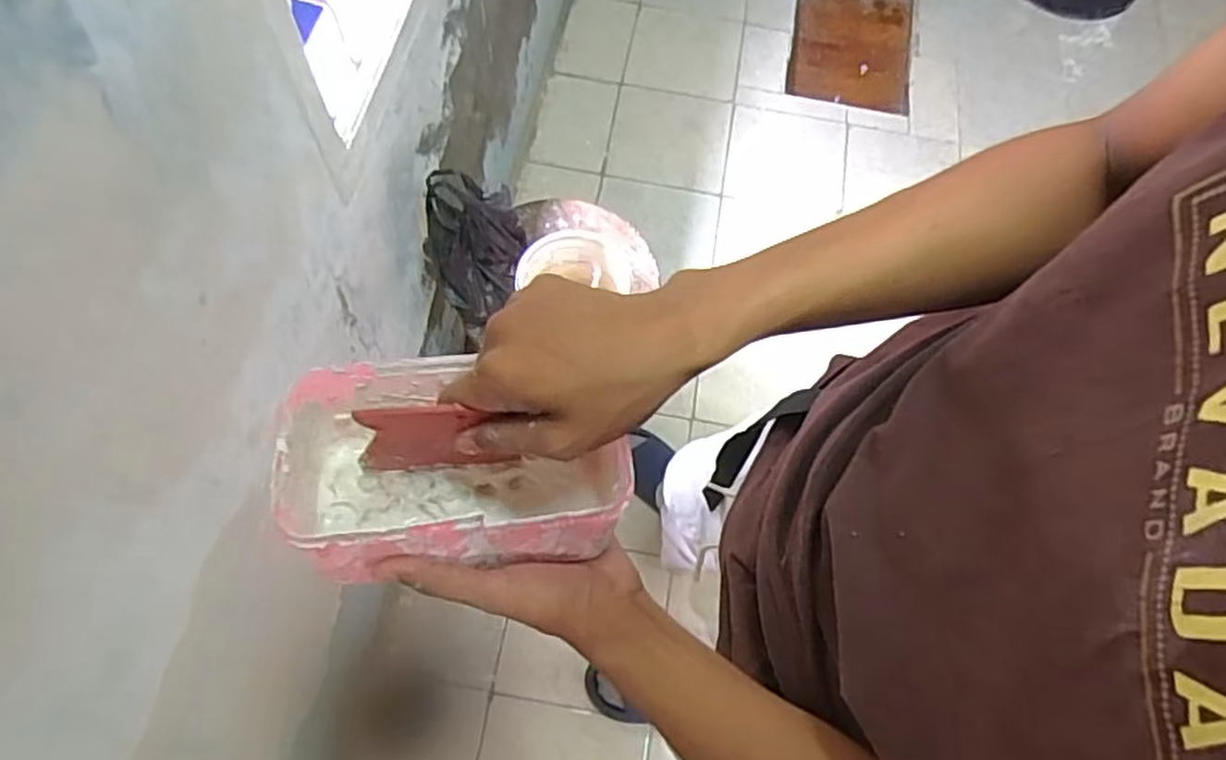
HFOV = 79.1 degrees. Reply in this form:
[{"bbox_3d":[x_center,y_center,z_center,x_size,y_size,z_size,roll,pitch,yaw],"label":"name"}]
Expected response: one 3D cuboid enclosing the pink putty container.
[{"bbox_3d":[-0.087,0.046,0.430,0.181,0.090,0.113,-6,67,-4],"label":"pink putty container"}]

